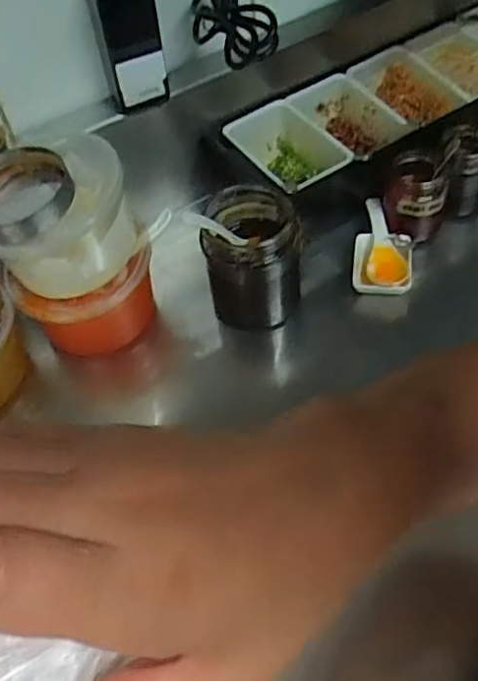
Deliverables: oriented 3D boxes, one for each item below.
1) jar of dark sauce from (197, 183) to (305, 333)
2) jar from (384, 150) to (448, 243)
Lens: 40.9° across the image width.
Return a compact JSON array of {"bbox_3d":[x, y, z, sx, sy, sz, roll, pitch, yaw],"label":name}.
[{"bbox_3d":[0.013,-0.087,0.656,0.088,0.116,0.089,-3,53,4],"label":"jar of dark sauce"},{"bbox_3d":[0.192,-0.155,0.704,0.067,0.074,0.065,7,55,12],"label":"jar"}]

